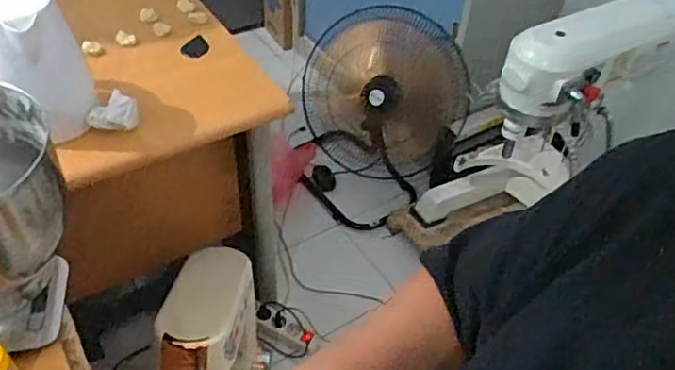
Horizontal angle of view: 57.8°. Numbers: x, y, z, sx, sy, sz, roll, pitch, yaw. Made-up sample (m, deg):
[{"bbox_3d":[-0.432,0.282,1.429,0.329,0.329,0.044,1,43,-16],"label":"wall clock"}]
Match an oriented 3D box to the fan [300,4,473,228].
[{"bbox_3d":[0.119,-0.220,1.859,0.512,0.548,0.385,12,45,8],"label":"fan"}]

